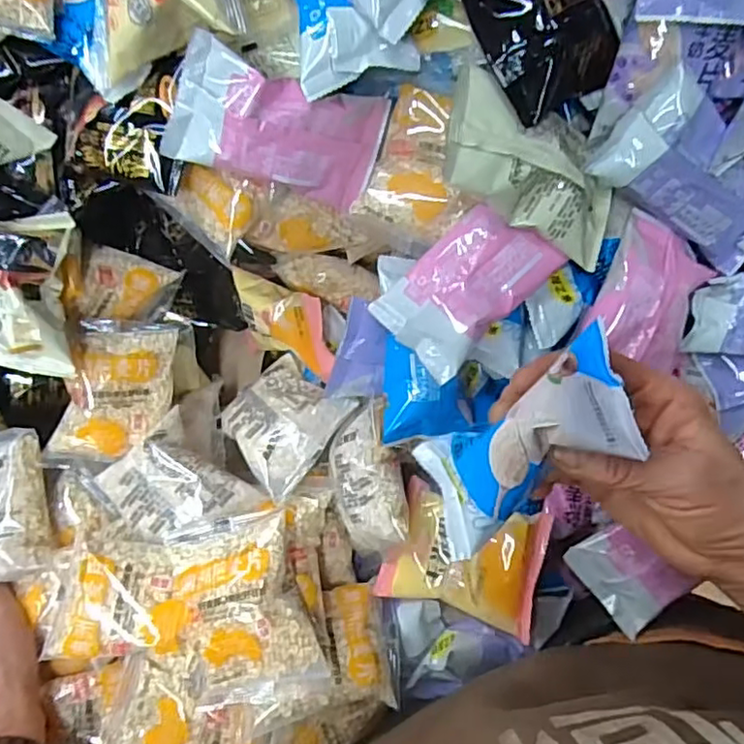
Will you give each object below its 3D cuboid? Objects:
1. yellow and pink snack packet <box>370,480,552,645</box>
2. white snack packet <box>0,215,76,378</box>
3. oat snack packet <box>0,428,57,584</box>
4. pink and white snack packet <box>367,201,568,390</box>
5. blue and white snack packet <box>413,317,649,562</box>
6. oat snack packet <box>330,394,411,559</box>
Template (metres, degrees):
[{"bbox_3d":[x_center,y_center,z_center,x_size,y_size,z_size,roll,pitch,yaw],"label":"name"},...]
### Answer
[{"bbox_3d":[0.060,0.118,0.408,0.094,0.027,0.078,14,87,1],"label":"yellow and pink snack packet"},{"bbox_3d":[-0.225,-0.047,0.382,0.086,0.034,0.091,2,86,0],"label":"white snack packet"},{"bbox_3d":[-0.249,0.089,0.420,0.063,0.029,0.094,-11,87,-1],"label":"oat snack packet"},{"bbox_3d":[0.053,-0.050,0.368,0.063,0.014,0.098,45,99,12],"label":"pink and white snack packet"},{"bbox_3d":[0.068,0.033,0.288,0.048,0.039,0.111,47,119,2],"label":"blue and white snack packet"},{"bbox_3d":[-0.003,0.069,0.405,0.045,0.027,0.098,-14,87,-1],"label":"oat snack packet"}]

